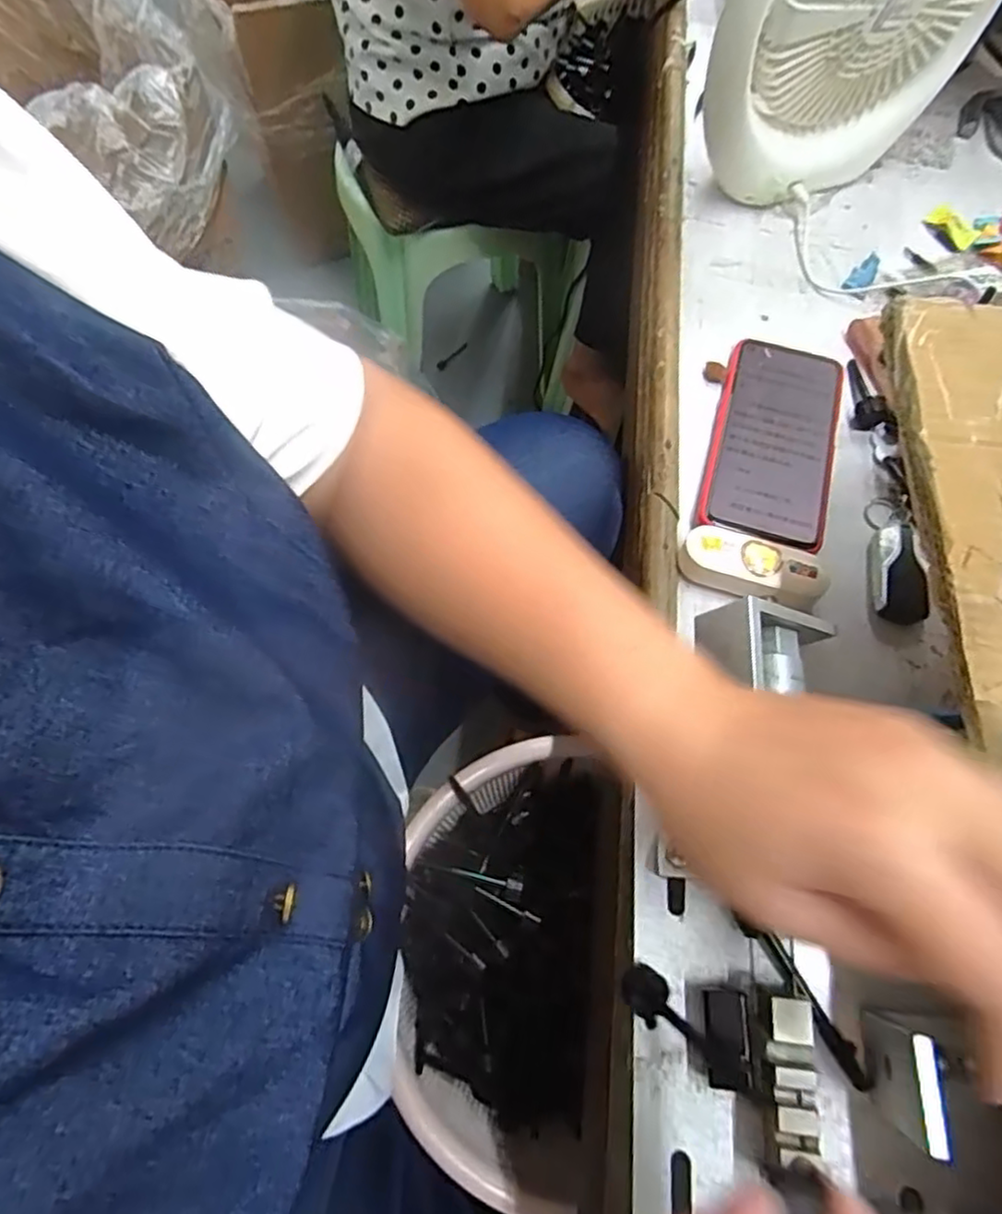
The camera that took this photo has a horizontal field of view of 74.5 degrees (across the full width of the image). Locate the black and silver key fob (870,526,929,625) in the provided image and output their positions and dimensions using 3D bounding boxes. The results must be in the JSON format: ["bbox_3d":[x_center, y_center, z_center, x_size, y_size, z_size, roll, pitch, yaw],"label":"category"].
[{"bbox_3d":[0.247,-0.020,0.410,0.033,0.012,0.062,9,70,2],"label":"black and silver key fob"}]

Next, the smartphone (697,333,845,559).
[{"bbox_3d":[0.182,-0.111,0.434,0.075,0.012,0.163,17,70,5],"label":"smartphone"}]

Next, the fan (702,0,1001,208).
[{"bbox_3d":[0.238,-0.393,0.444,0.189,0.209,0.078,-22,71,-9],"label":"fan"}]

